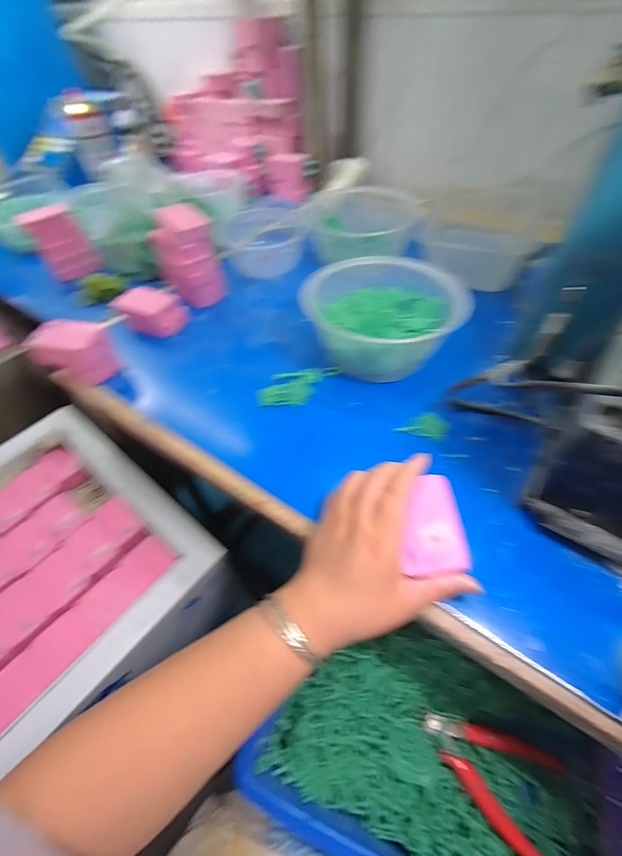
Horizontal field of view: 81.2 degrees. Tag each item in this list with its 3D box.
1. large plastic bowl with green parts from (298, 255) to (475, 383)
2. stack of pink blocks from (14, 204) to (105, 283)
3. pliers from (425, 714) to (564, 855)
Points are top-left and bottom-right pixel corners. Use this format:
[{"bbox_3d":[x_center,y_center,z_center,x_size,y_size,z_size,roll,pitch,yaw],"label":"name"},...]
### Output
[{"bbox_3d":[0.089,-0.137,0.428,0.164,0.077,0.183,24,56,20],"label":"large plastic bowl with green parts"},{"bbox_3d":[-0.405,-0.300,0.591,0.080,0.092,0.048,-31,56,-21],"label":"stack of pink blocks"},{"bbox_3d":[0.148,0.283,0.304,0.107,0.016,0.072,28,57,22],"label":"pliers"}]

